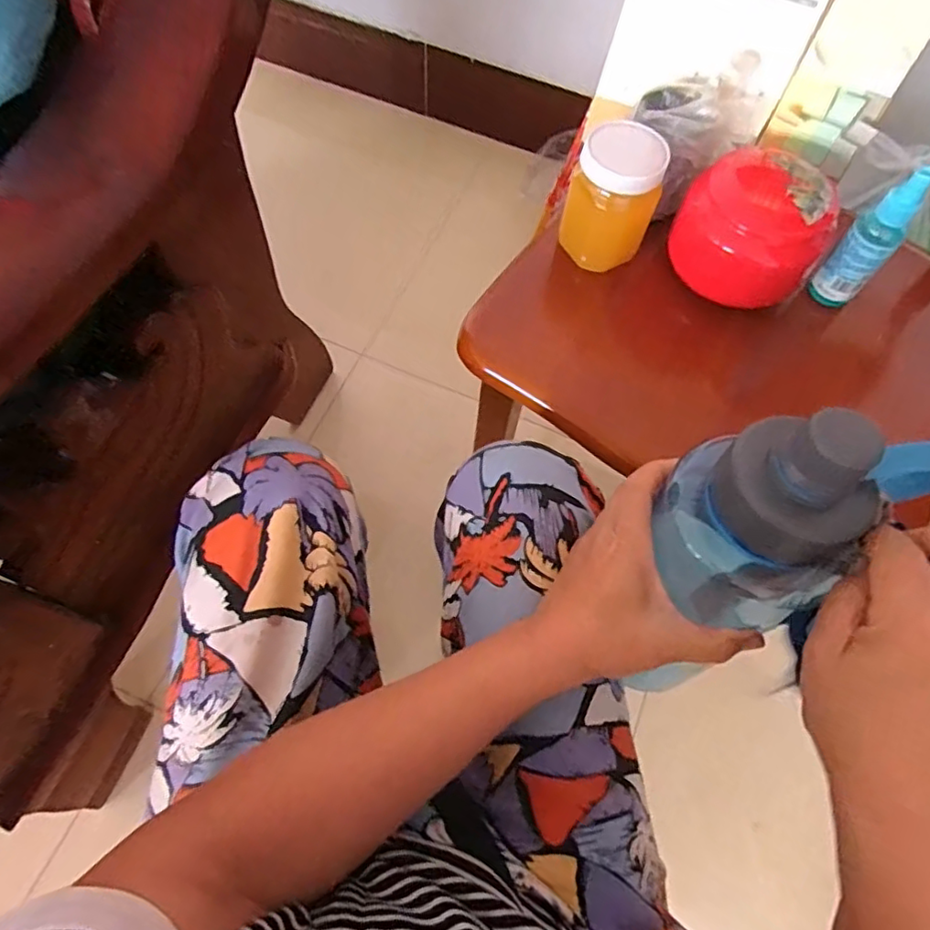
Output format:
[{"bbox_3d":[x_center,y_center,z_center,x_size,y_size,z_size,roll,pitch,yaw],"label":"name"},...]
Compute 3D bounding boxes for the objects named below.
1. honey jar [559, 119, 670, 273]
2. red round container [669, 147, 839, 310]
[{"bbox_3d":[0.127,-0.231,0.530,0.068,0.110,0.065,-39,73,-17],"label":"honey jar"},{"bbox_3d":[0.260,-0.217,0.538,0.127,0.095,0.114,35,69,13],"label":"red round container"}]

